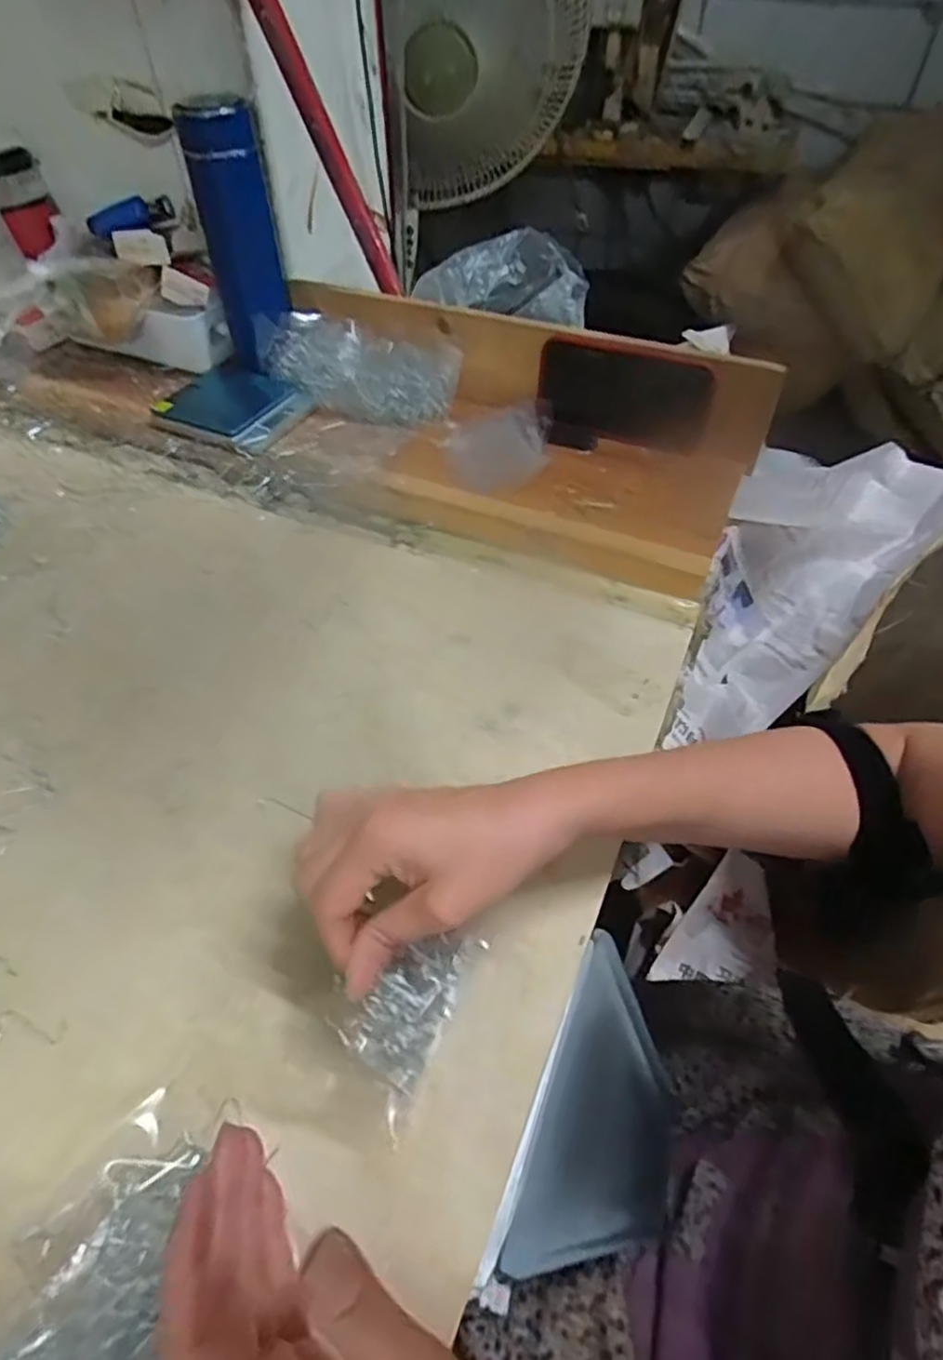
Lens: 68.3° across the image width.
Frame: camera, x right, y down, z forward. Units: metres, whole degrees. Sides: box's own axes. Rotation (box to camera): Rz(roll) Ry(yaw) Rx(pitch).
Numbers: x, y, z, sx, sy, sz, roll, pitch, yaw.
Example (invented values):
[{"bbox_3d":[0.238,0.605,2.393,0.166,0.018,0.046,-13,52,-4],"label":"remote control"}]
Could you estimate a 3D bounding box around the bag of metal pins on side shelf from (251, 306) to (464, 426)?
[{"bbox_3d":[-0.113,-0.307,0.678,0.192,0.064,0.074,19,53,16],"label":"bag of metal pins on side shelf"}]

